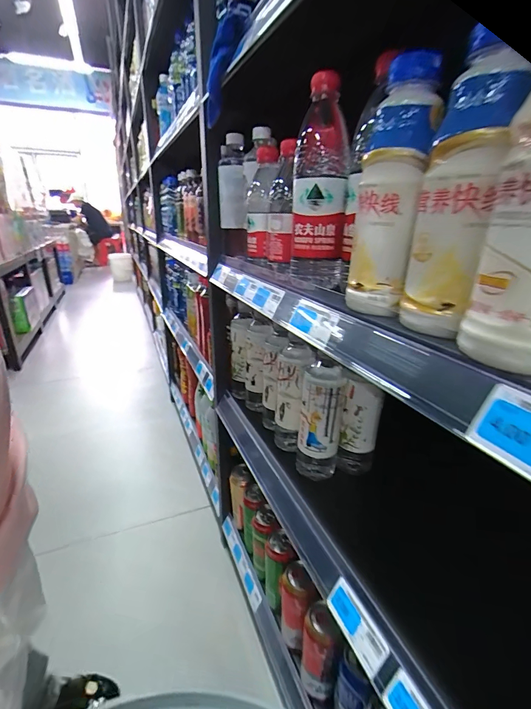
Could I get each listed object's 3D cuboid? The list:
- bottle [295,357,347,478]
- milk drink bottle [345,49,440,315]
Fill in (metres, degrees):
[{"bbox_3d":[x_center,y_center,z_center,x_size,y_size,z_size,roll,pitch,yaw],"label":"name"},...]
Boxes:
[{"bbox_3d":[0.086,0.104,0.542,0.065,0.185,0.059,5,22,9],"label":"bottle"},{"bbox_3d":[0.101,-0.130,0.292,0.055,0.185,0.058,7,22,14],"label":"milk drink bottle"}]

